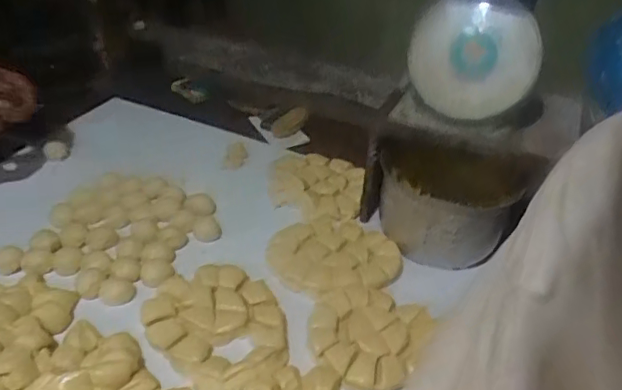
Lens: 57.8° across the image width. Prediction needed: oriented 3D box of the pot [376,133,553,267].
[{"bbox_3d":[0.241,-0.015,0.952,0.207,0.188,0.176,-9,38,-18],"label":"pot"}]

